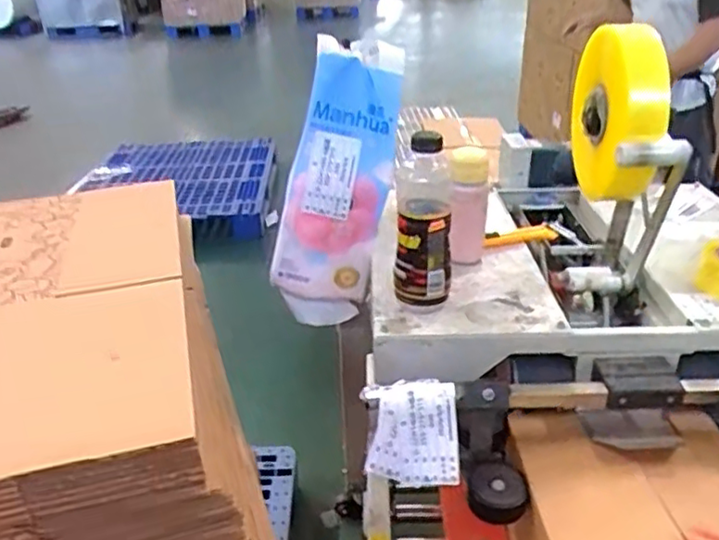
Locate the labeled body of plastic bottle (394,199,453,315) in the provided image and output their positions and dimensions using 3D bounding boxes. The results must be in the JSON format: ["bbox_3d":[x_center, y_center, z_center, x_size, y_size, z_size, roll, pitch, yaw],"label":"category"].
[{"bbox_3d":[0.090,-0.017,0.896,0.078,0.148,0.073,1,29,7],"label":"labeled body of plastic bottle"}]

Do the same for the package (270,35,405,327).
[{"bbox_3d":[-0.034,-0.137,1.030,0.145,0.465,0.116,14,5,27],"label":"package"}]

